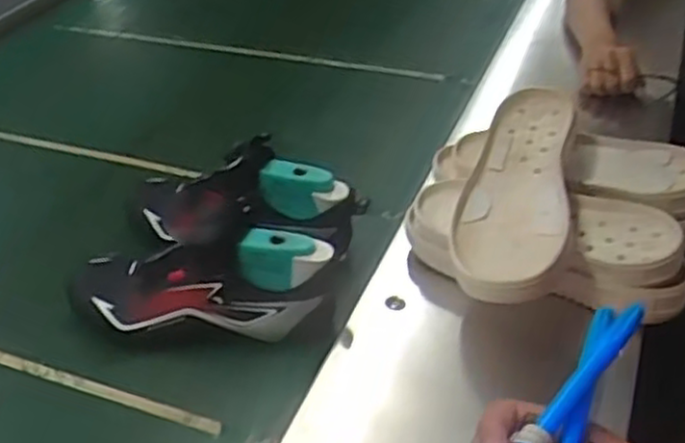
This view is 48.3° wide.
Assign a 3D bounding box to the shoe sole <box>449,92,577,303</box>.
[{"bbox_3d":[0.154,-0.031,0.676,0.096,0.042,0.263,6,39,16],"label":"shoe sole"}]

